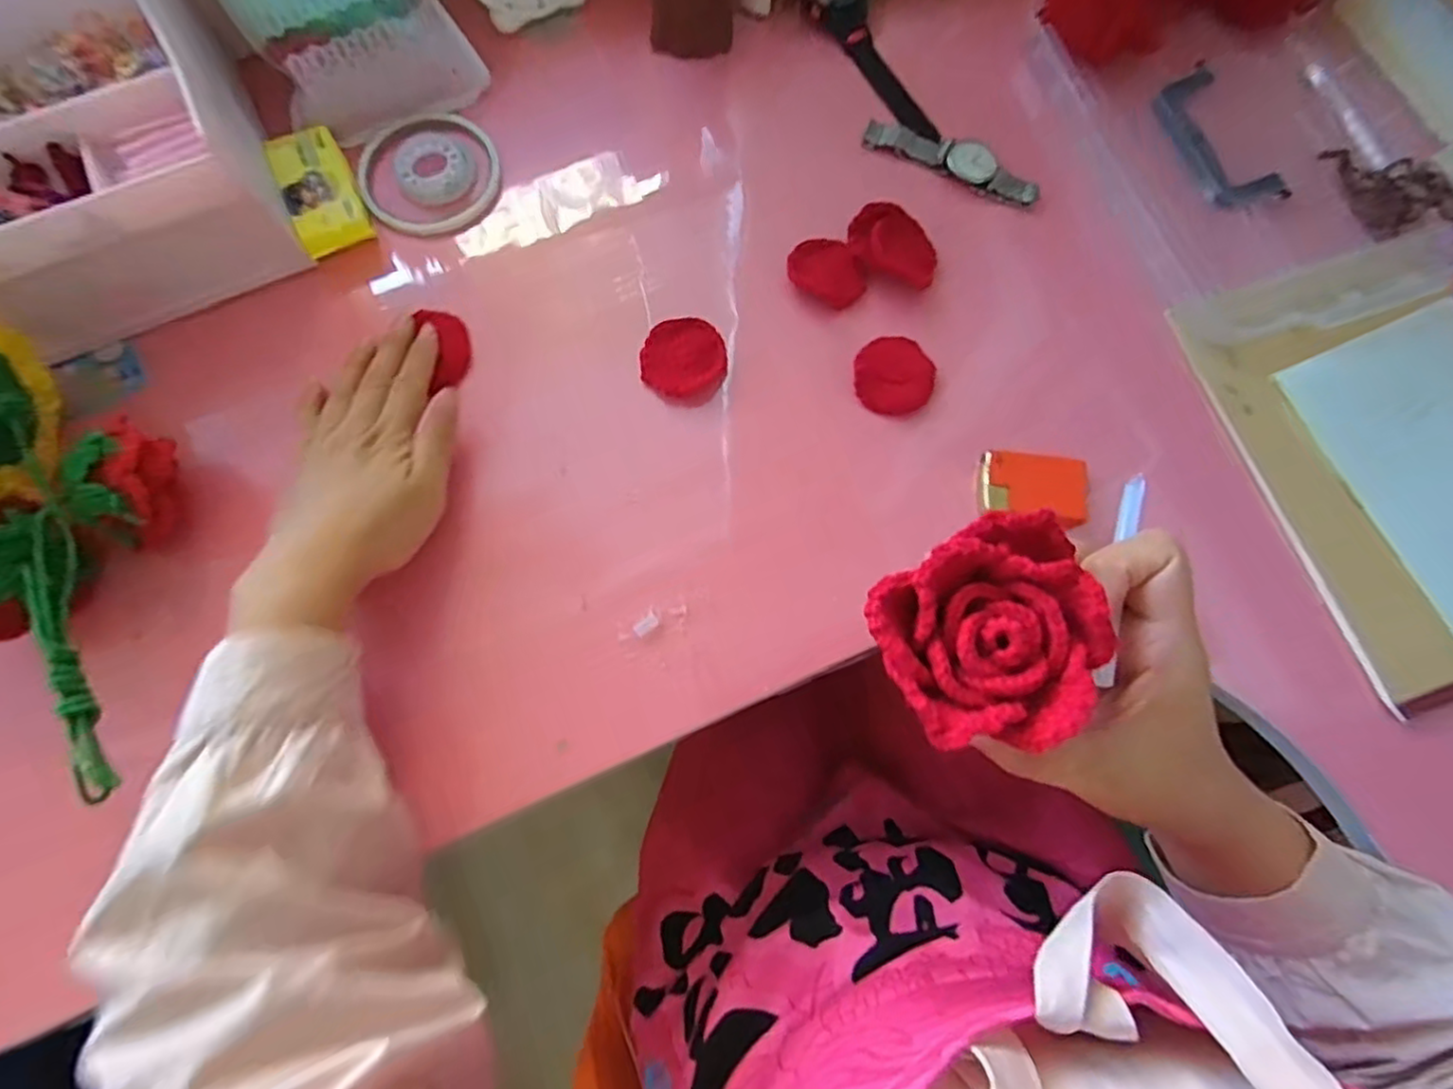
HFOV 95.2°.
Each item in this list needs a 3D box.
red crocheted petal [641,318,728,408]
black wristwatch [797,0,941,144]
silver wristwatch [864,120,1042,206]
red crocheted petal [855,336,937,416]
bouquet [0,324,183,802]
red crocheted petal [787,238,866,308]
[{"bbox_3d":[-0.025,-0.108,0.398,0.050,0.016,0.050,0,76,0],"label":"red crocheted petal"},{"bbox_3d":[0.091,-0.338,0.449,0.047,0.026,0.157,-22,77,-5],"label":"black wristwatch"},{"bbox_3d":[0.146,-0.249,0.427,0.116,0.014,0.023,27,77,7],"label":"silver wristwatch"},{"bbox_3d":[0.101,-0.102,0.394,0.047,0.009,0.048,0,76,0],"label":"red crocheted petal"},{"bbox_3d":[-0.333,-0.004,0.332,0.110,0.099,0.252,-23,90,-6],"label":"bouquet"},{"bbox_3d":[0.060,-0.169,0.409,0.038,0.013,0.048,-34,78,-8],"label":"red crocheted petal"}]

